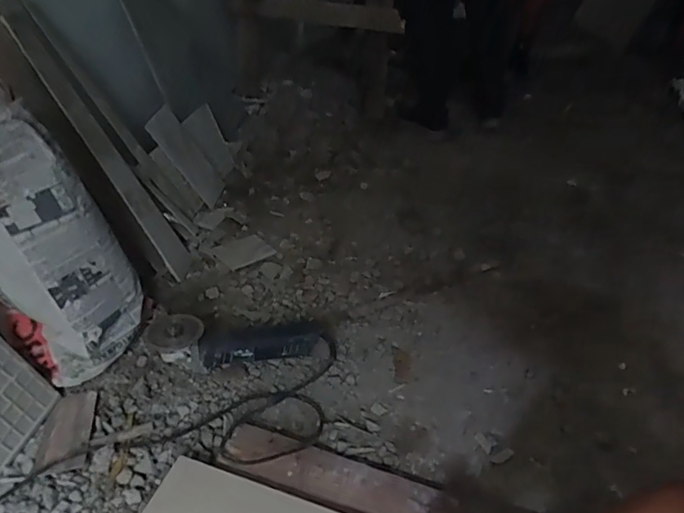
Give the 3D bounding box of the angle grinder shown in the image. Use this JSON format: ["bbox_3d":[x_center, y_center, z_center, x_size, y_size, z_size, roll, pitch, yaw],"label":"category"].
[{"bbox_3d":[-0.183,0.153,0.917,0.316,0.097,0.074,-2,33,-11],"label":"angle grinder"}]

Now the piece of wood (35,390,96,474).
[{"bbox_3d":[-0.449,0.284,0.804,0.076,0.005,0.143,-5,33,-15],"label":"piece of wood"}]

